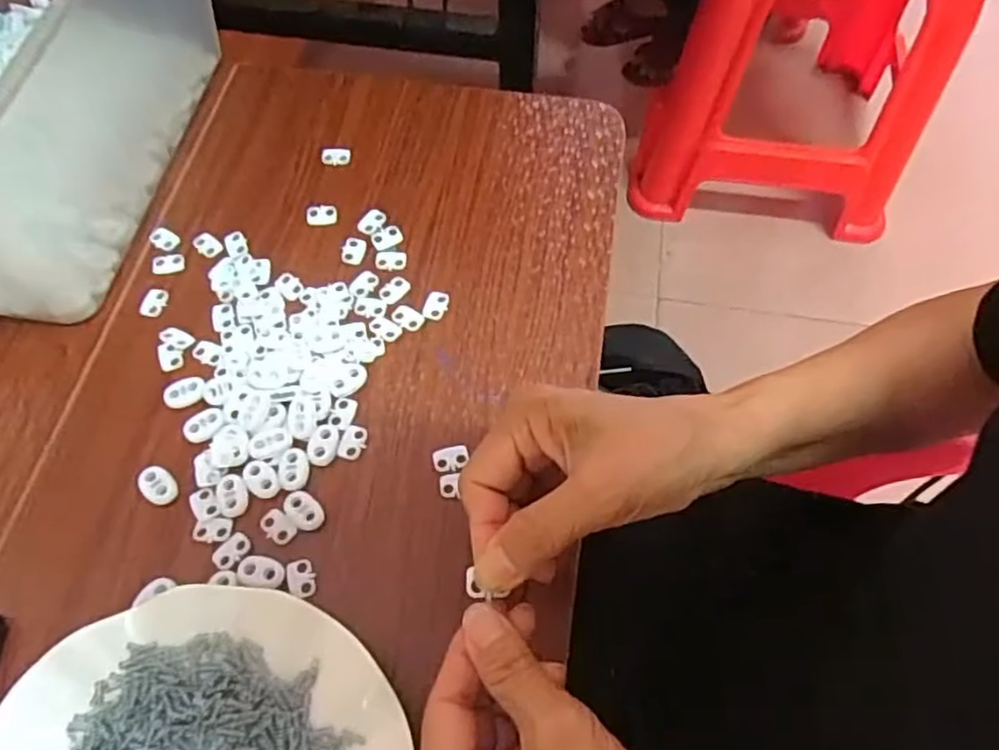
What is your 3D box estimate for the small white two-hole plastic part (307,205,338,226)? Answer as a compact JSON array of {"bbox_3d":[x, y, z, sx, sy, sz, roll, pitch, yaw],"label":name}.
[{"bbox_3d":[-0.114,-0.103,0.449,0.019,0.006,0.011,-6,63,-7],"label":"small white two-hole plastic part"}]

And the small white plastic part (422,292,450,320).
[{"bbox_3d":[-0.038,-0.042,0.418,0.013,0.004,0.019,19,63,6],"label":"small white plastic part"}]

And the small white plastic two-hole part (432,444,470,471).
[{"bbox_3d":[-0.026,0.044,0.373,0.019,0.005,0.013,-11,64,-9],"label":"small white plastic two-hole part"}]

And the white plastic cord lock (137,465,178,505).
[{"bbox_3d":[-0.178,0.057,0.365,0.023,0.006,0.015,35,68,16],"label":"white plastic cord lock"}]

